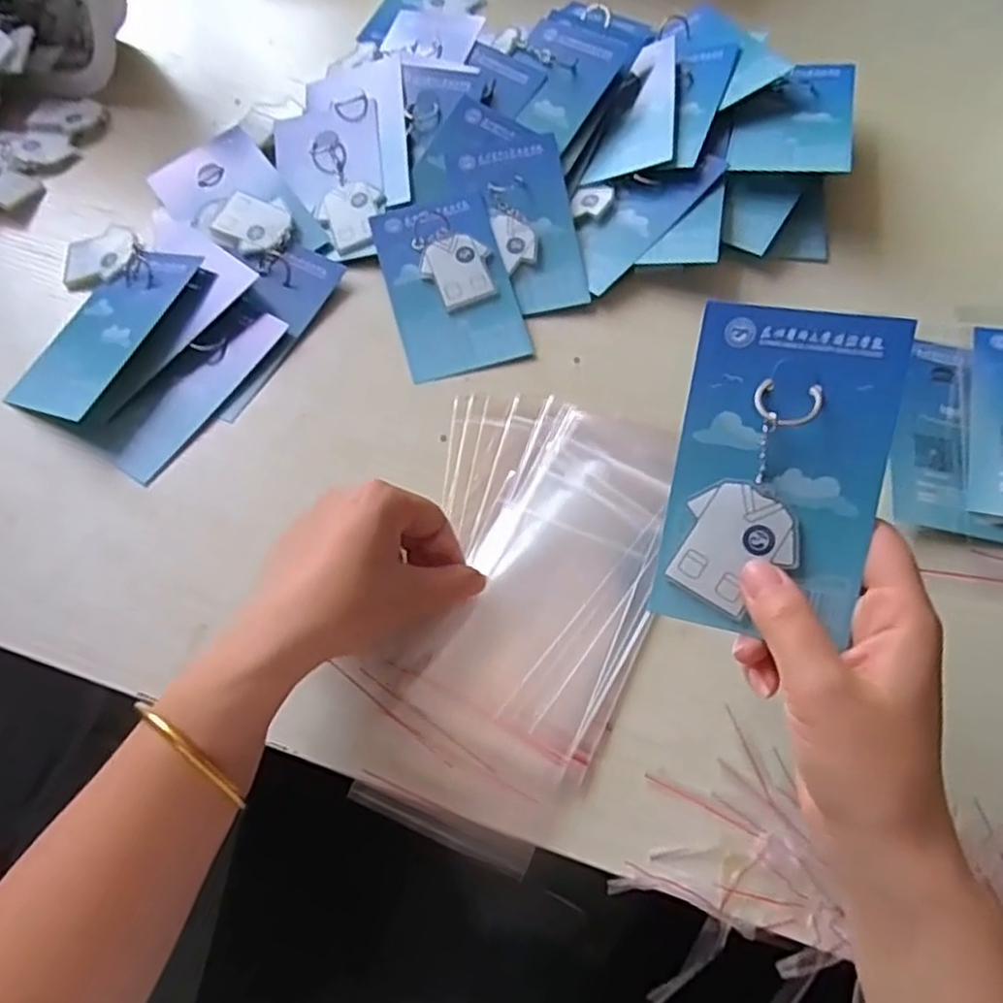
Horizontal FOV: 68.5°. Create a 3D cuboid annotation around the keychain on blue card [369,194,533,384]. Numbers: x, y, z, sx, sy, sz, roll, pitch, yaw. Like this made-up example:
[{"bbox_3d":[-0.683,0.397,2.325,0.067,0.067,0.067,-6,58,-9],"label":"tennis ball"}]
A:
[{"bbox_3d":[-0.035,-0.145,0.489,0.079,0.013,0.131,-14,65,-6],"label":"keychain on blue card"}]

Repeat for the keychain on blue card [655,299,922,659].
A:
[{"bbox_3d":[0.112,-0.012,0.300,0.078,0.006,0.133,11,93,19],"label":"keychain on blue card"}]

